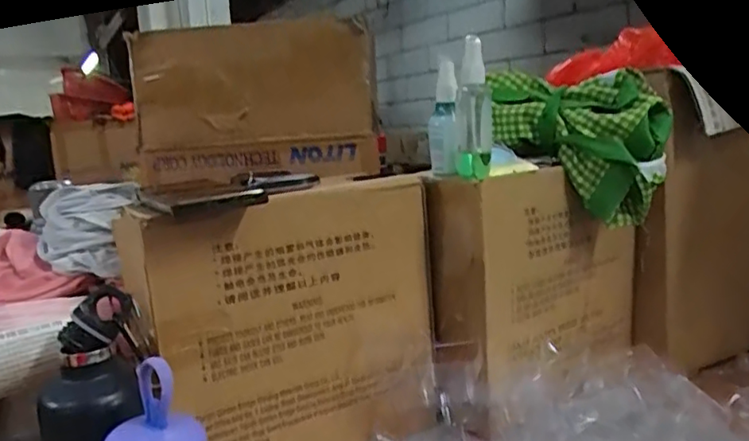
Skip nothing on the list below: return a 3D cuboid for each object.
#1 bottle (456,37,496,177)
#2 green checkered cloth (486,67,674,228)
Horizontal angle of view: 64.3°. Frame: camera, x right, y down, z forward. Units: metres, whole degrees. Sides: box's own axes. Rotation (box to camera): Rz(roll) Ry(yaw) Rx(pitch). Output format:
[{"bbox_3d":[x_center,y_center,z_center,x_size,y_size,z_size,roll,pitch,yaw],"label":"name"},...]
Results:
[{"bbox_3d":[0.099,-0.109,0.585,0.034,0.131,0.035,-1,10,12],"label":"bottle"},{"bbox_3d":[0.220,-0.082,0.659,0.177,0.152,0.106,-1,10,12],"label":"green checkered cloth"}]

